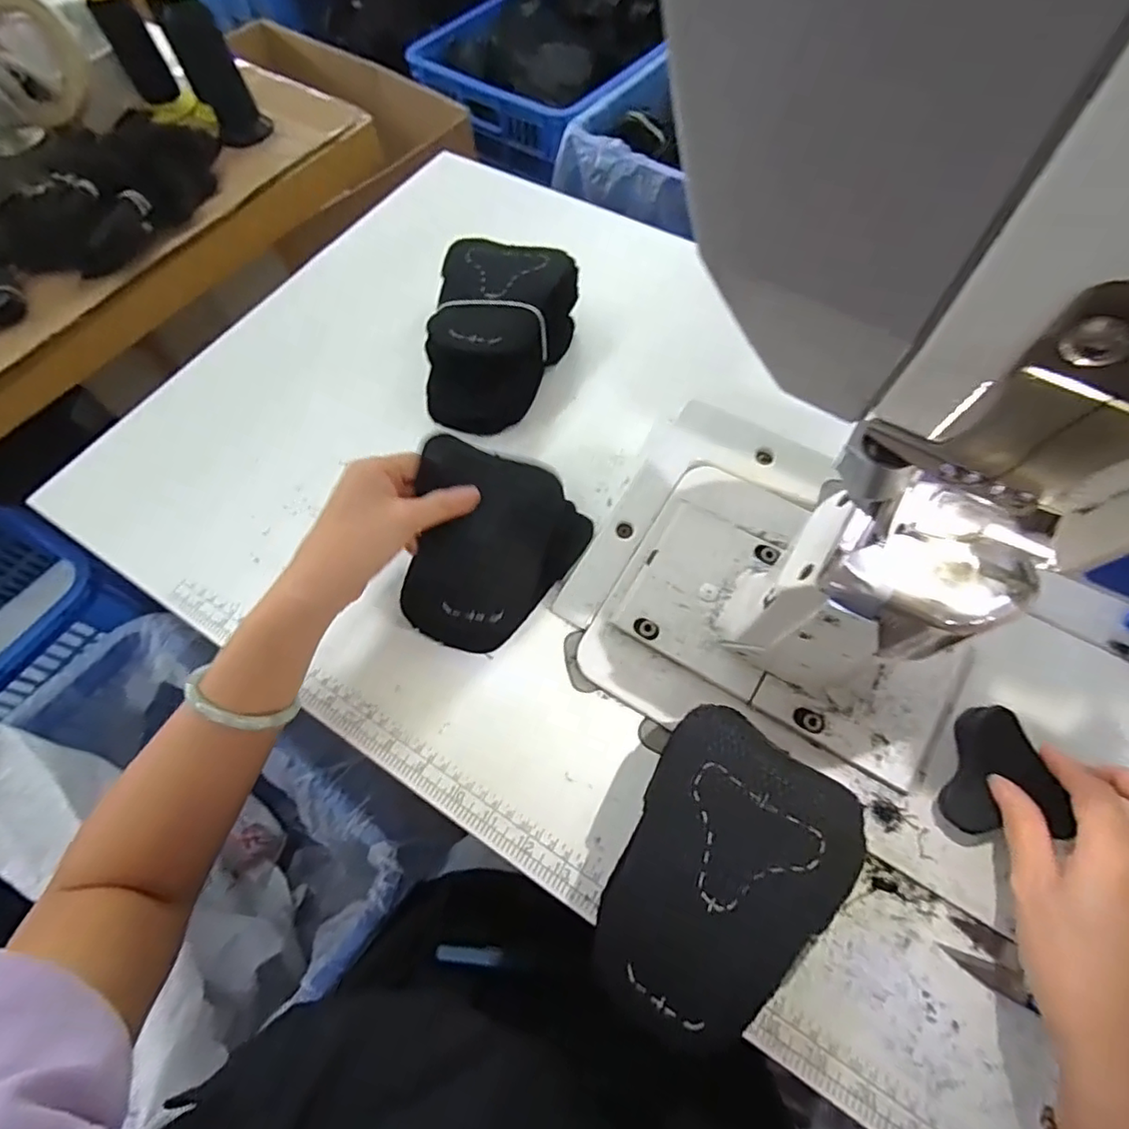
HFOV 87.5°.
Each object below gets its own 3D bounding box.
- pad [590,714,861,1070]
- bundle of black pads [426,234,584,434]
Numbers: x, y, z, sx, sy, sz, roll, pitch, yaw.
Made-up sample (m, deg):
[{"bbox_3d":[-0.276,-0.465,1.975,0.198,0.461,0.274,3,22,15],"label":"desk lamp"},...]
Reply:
[{"bbox_3d":[0.080,0.155,0.291,0.101,0.016,0.143,28,71,14],"label":"pad"},{"bbox_3d":[-0.057,-0.187,0.481,0.103,0.059,0.160,14,66,9],"label":"bundle of black pads"}]

